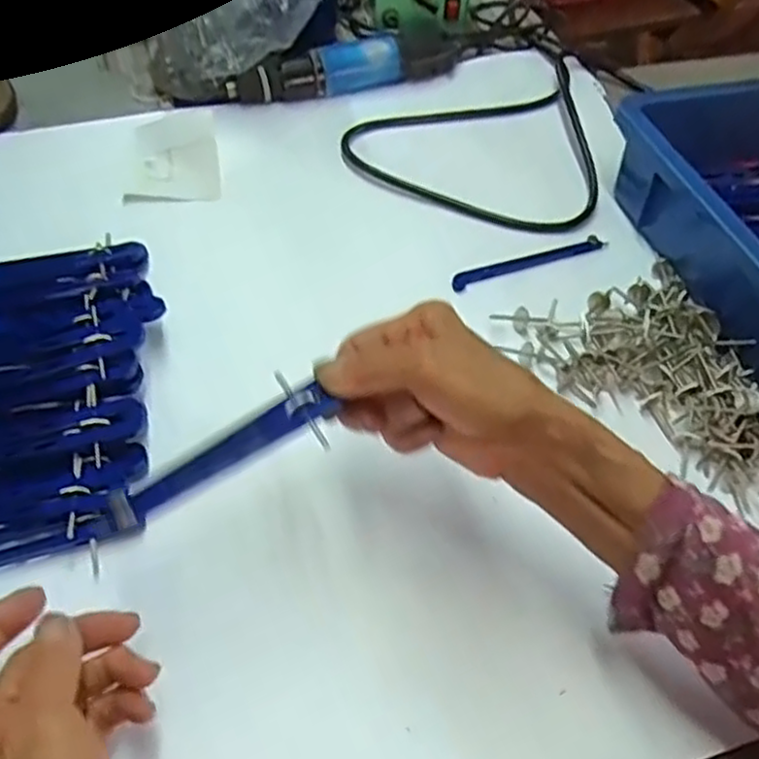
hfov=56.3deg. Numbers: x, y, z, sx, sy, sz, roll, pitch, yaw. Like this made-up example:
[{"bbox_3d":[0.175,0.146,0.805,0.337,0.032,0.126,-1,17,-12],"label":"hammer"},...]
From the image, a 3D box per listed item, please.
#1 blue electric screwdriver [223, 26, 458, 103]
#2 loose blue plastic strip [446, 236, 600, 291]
[{"bbox_3d":[-0.027,-0.272,0.620,0.208,0.033,0.032,-17,55,-16],"label":"blue electric screwdriver"},{"bbox_3d":[0.109,-0.086,0.513,0.125,0.005,0.013,-19,55,-17],"label":"loose blue plastic strip"}]

